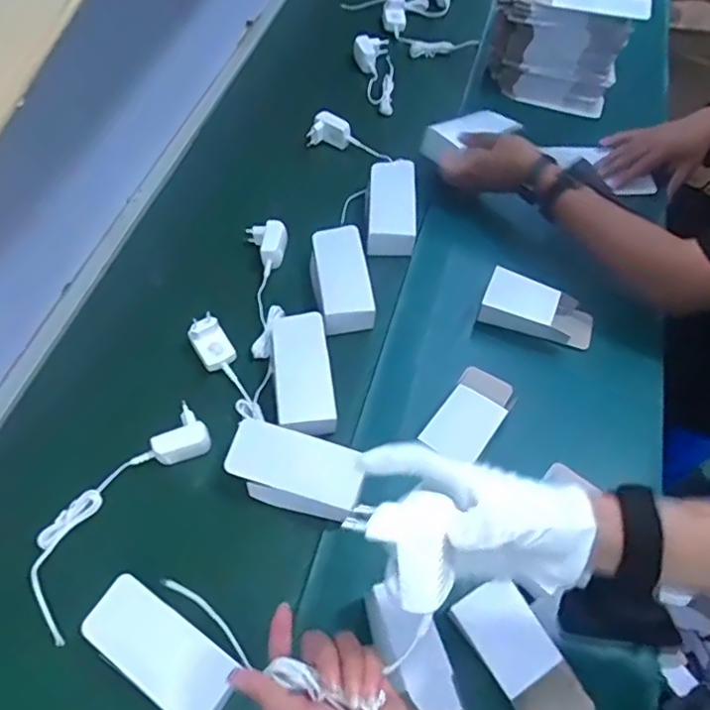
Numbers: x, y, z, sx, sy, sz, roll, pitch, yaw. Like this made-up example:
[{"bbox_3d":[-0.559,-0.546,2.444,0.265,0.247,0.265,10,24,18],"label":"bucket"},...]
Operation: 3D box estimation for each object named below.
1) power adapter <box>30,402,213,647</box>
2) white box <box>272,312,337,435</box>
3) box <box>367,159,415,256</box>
[{"bbox_3d":[-0.252,0.157,0.619,0.084,0.027,0.247,28,63,16],"label":"power adapter"},{"bbox_3d":[-0.061,0.025,0.692,0.064,0.034,0.153,-7,59,-4],"label":"white box"},{"bbox_3d":[0.051,-0.211,0.845,0.070,0.039,0.167,1,58,1],"label":"box"}]

